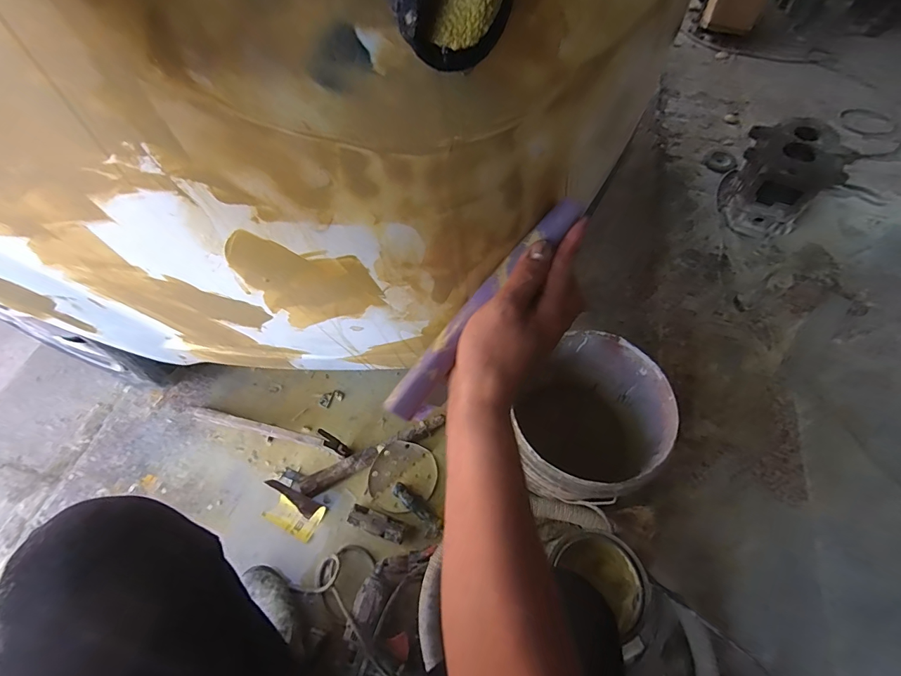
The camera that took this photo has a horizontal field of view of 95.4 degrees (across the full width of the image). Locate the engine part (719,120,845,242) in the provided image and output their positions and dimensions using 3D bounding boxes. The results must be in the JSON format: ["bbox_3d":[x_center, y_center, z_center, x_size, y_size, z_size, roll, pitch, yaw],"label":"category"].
[{"bbox_3d":[0.890,-0.441,1.122,0.225,0.187,0.284,20,62,14],"label":"engine part"}]

